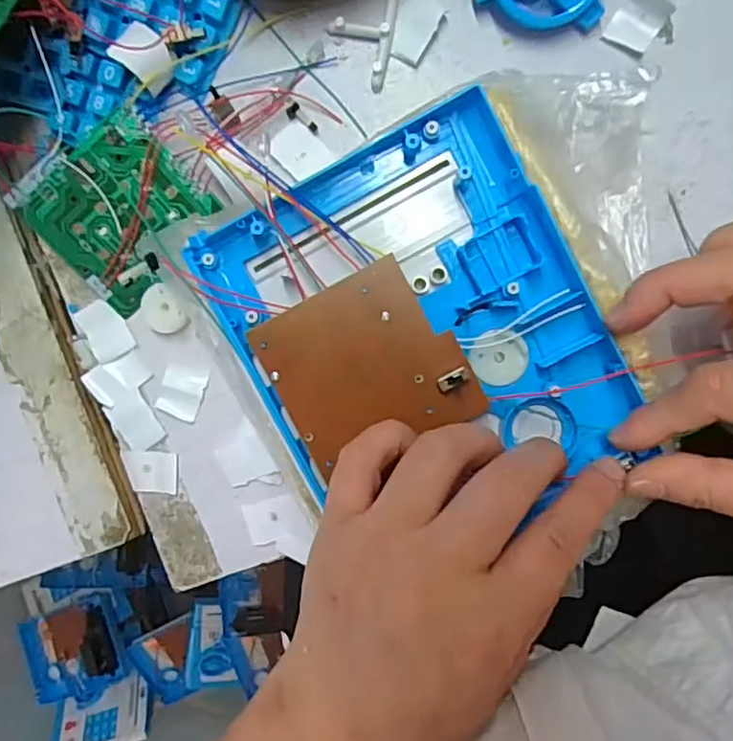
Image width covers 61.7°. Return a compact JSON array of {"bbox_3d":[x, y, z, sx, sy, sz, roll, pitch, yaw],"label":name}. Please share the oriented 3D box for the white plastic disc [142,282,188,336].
[{"bbox_3d":[-0.096,-0.029,0.290,0.020,0.007,0.024,-23,93,6],"label":"white plastic disc"}]

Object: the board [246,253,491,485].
[{"bbox_3d":[0.000,-0.001,0.247,0.073,0.004,0.070,-27,94,5],"label":"board"}]

